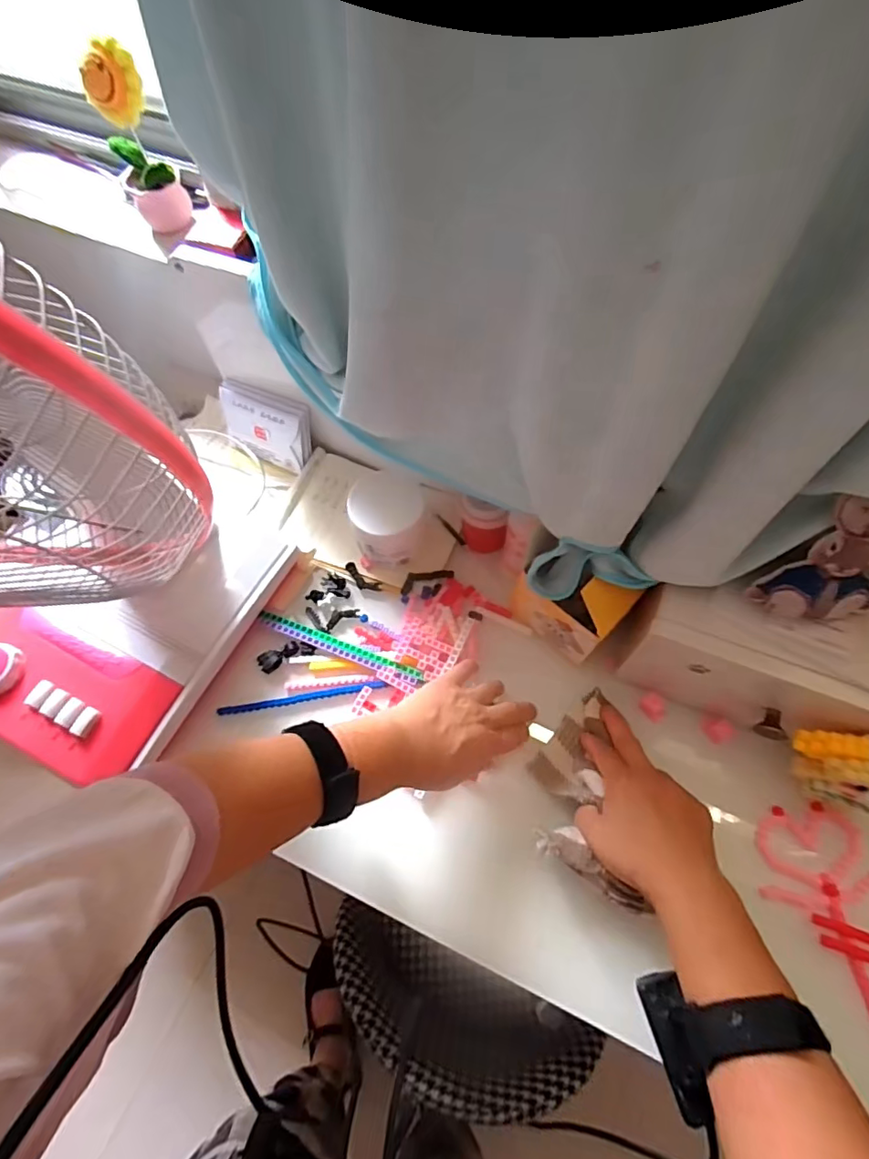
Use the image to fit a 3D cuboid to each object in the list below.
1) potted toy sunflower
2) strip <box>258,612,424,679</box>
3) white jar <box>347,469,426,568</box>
[{"bbox_3d":[-0.295,-0.432,0.537,0.052,0.149,0.062,-23,65,-9],"label":"potted toy sunflower"},{"bbox_3d":[-0.091,0.064,0.531,0.177,0.015,0.012,18,66,11],"label":"strip"},{"bbox_3d":[-0.047,-0.062,0.559,0.075,0.076,0.079,-1,63,2],"label":"white jar"}]

